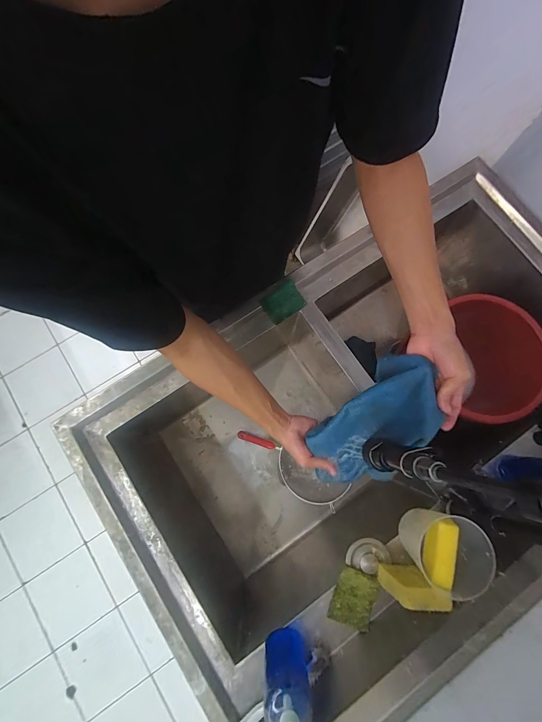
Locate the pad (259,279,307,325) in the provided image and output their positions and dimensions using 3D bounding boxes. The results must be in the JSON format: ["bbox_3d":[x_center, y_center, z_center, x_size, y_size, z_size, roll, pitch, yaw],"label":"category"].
[{"bbox_3d":[0.027,-0.134,0.694,0.092,0.006,0.070,-37,101,-10],"label":"pad"}]

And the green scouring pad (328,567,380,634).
[{"bbox_3d":[0.157,0.449,0.569,0.075,0.009,0.095,18,83,6],"label":"green scouring pad"}]

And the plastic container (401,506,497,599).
[{"bbox_3d":[0.307,0.335,0.538,0.110,0.106,0.113,0,79,-1],"label":"plastic container"}]

